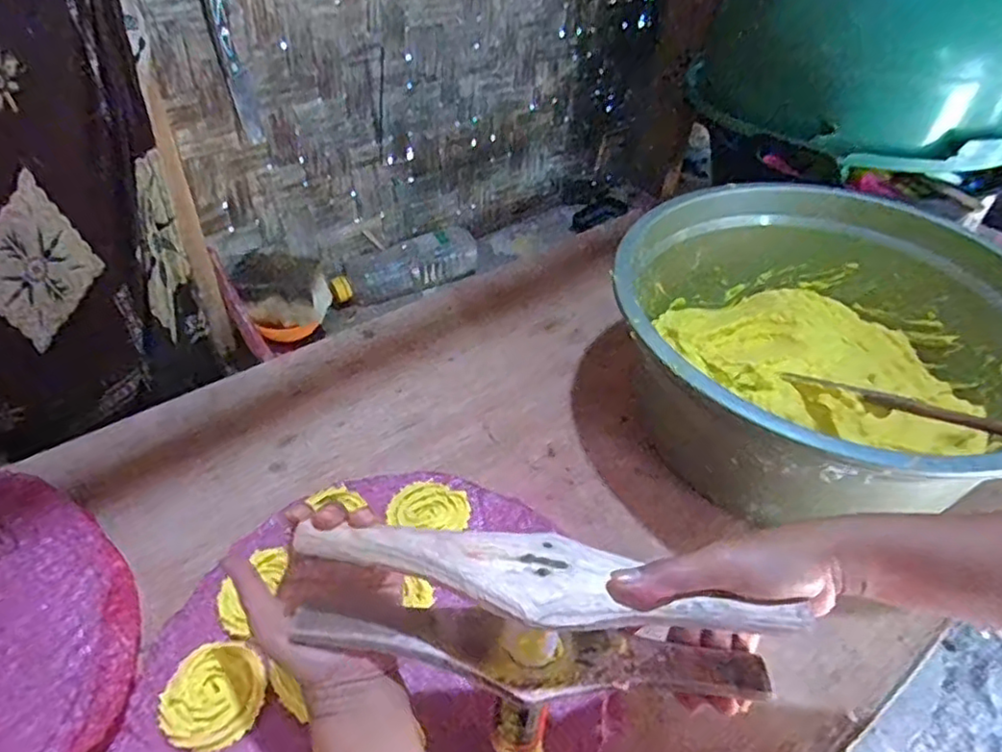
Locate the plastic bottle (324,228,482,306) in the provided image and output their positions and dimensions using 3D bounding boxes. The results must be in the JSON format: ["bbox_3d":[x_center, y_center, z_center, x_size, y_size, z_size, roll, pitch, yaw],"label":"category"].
[{"bbox_3d":[-0.148,-0.172,0.999,0.224,0.074,0.066,-19,48,-21],"label":"plastic bottle"}]

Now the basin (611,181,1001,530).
[{"bbox_3d":[0.325,-0.020,0.673,0.409,0.178,0.381,1,44,-1],"label":"basin"}]

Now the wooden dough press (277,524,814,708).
[{"bbox_3d":[0.017,0.147,0.388,0.293,0.095,0.070,6,43,8],"label":"wooden dough press"}]

